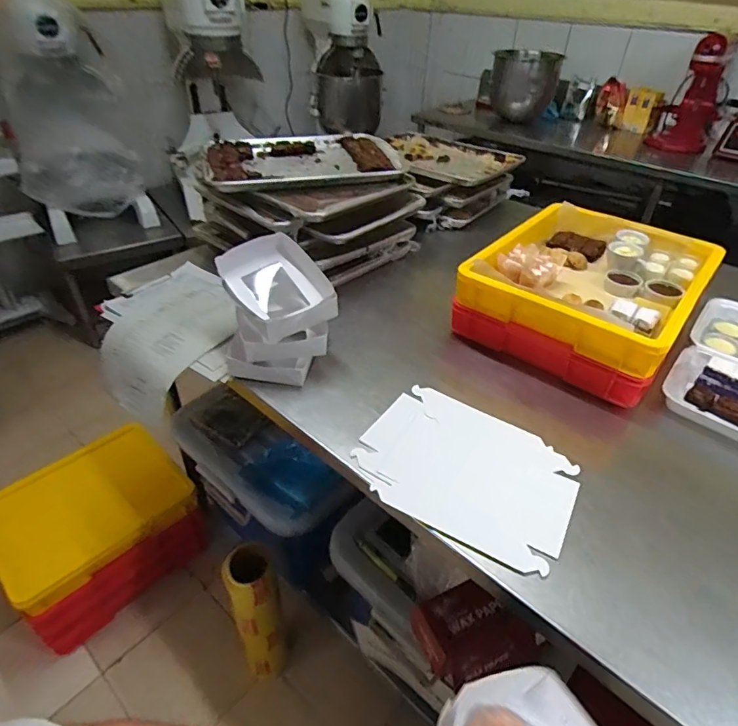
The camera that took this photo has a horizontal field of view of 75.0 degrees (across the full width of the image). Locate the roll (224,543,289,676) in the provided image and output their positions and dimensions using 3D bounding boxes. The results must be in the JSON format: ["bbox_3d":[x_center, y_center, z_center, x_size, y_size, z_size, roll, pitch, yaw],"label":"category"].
[{"bbox_3d":[-0.242,0.589,1.102,0.100,0.492,0.106,1,39,-1],"label":"roll"}]

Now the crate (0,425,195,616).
[{"bbox_3d":[-0.744,0.368,1.282,0.444,0.114,0.377,-28,48,-32],"label":"crate"}]

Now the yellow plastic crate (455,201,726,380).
[{"bbox_3d":[0.432,-0.174,0.931,0.359,0.072,0.451,28,46,28],"label":"yellow plastic crate"}]

